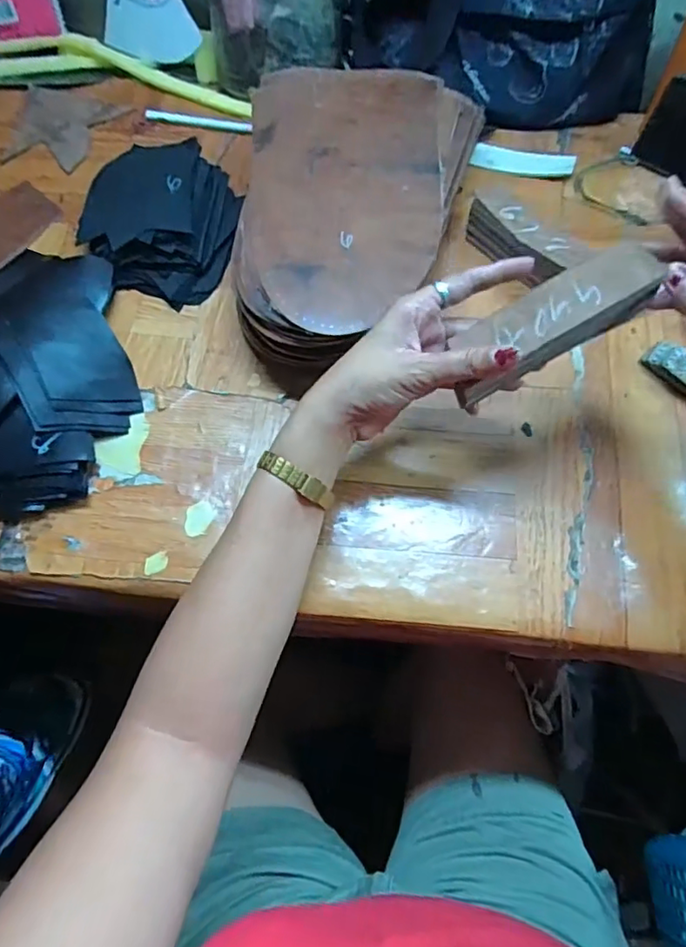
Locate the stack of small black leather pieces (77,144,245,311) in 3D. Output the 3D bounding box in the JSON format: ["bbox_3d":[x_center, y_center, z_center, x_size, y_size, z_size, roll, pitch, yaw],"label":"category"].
[{"bbox_3d":[-0.168,-0.236,0.514,0.131,0.039,0.157,5,65,4],"label":"stack of small black leather pieces"}]

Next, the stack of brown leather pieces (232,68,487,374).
[{"bbox_3d":[0.019,-0.218,0.485,0.201,0.071,0.303,1,65,2],"label":"stack of brown leather pieces"}]

